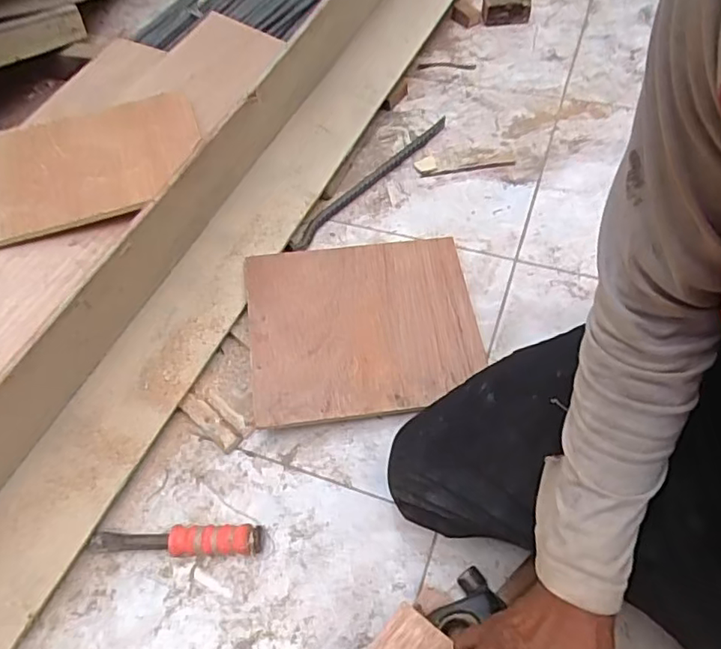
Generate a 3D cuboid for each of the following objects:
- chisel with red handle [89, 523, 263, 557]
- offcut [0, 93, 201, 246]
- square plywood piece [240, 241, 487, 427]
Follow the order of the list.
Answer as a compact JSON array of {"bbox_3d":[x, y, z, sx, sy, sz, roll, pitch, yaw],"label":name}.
[{"bbox_3d":[-0.211,0.246,0.651,0.197,0.027,0.030,-2,56,4],"label":"chisel with red handle"},{"bbox_3d":[-0.432,-0.220,0.819,0.396,0.023,0.227,-18,61,-10],"label":"offcut"},{"bbox_3d":[0.005,-0.001,0.772,0.302,0.012,0.253,-7,62,-6],"label":"square plywood piece"}]

